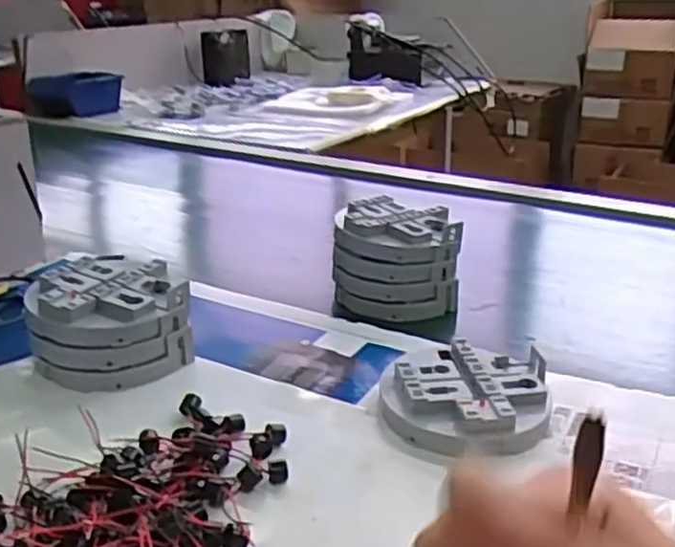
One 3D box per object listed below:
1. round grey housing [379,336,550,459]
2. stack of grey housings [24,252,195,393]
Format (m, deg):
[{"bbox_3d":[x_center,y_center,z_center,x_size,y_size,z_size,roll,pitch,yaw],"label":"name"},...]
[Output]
[{"bbox_3d":[0.077,0.076,0.470,0.098,0.027,0.098,1,22,-1],"label":"round grey housing"},{"bbox_3d":[-0.156,0.031,0.524,0.101,0.057,0.091,-14,27,-33],"label":"stack of grey housings"}]

